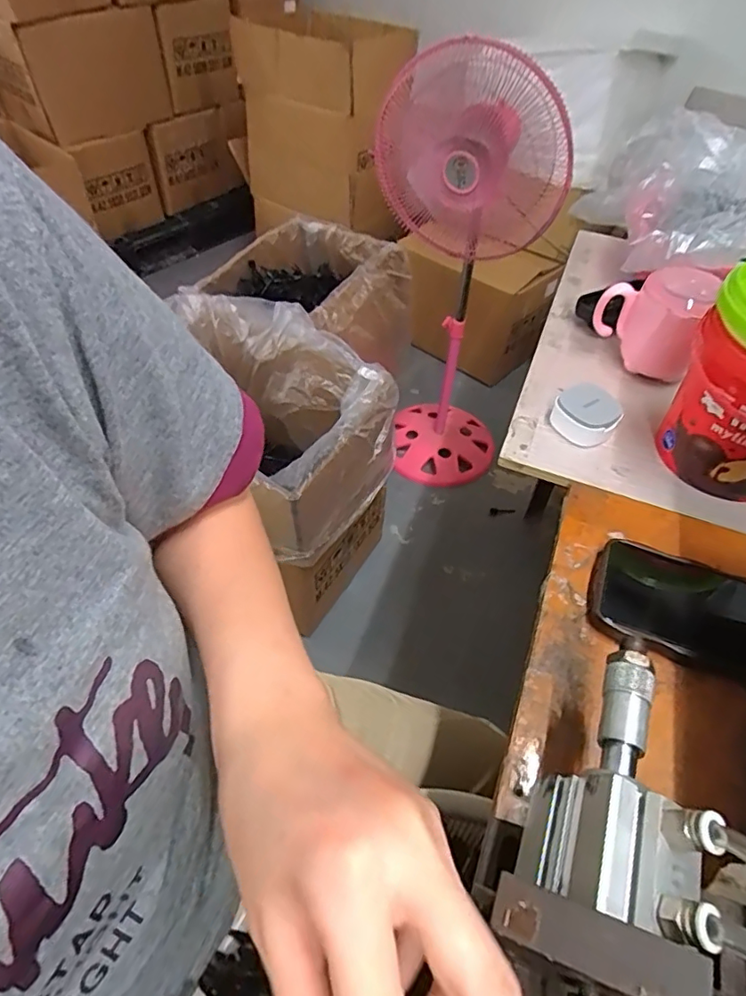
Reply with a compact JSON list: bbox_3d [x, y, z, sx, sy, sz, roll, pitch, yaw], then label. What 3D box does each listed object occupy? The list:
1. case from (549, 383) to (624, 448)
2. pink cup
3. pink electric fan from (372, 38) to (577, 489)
[{"bbox_3d":[0.198,-0.078,0.503,0.055,0.030,0.053,39,58,25],"label":"case"},{"bbox_3d":[0.270,-0.174,0.546,0.096,0.093,0.081,24,53,16],"label":"pink cup"},{"bbox_3d":[0.164,-0.419,1.185,0.333,0.855,0.277,4,50,0],"label":"pink electric fan"}]

